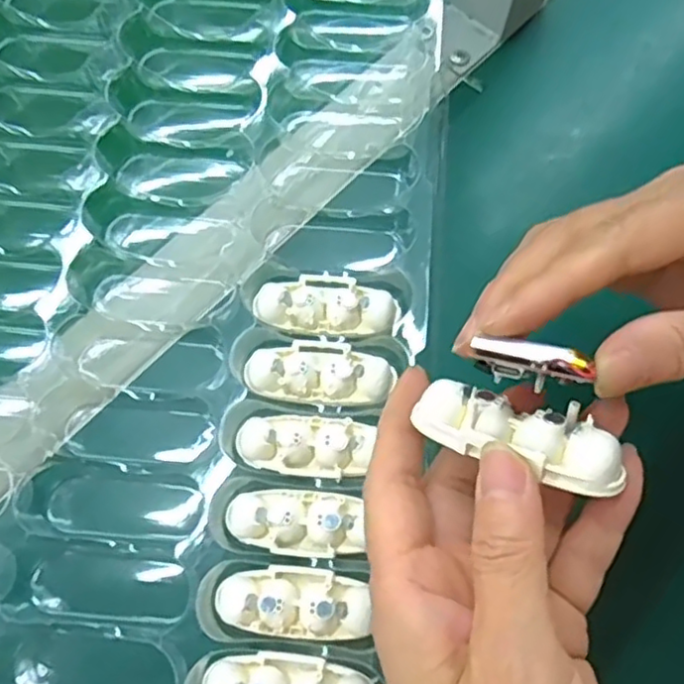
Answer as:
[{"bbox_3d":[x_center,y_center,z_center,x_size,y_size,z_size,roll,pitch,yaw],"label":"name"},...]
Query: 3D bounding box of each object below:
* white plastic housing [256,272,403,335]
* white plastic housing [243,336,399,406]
[{"bbox_3d":[-0.006,-0.018,0.295,0.062,0.011,0.027,7,72,2],"label":"white plastic housing"},{"bbox_3d":[-0.009,0.011,0.286,0.063,0.011,0.029,2,72,1],"label":"white plastic housing"}]

